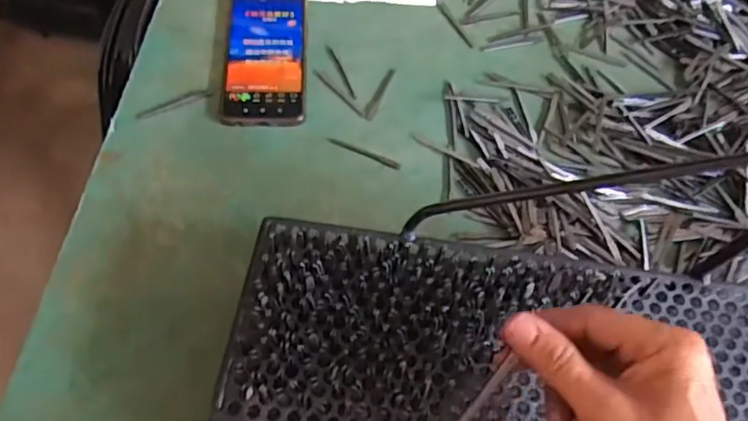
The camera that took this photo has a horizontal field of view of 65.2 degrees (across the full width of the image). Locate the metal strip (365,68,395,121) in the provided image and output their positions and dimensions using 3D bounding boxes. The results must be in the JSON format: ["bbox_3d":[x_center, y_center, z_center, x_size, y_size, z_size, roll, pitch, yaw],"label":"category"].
[{"bbox_3d":[0.005,-0.111,0.553,0.010,0.004,0.068,19,62,7],"label":"metal strip"}]

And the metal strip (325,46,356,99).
[{"bbox_3d":[-0.031,-0.134,0.560,0.006,0.004,0.071,-21,65,-14],"label":"metal strip"}]

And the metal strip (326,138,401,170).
[{"bbox_3d":[-0.009,-0.052,0.523,0.069,0.004,0.007,22,63,9],"label":"metal strip"}]

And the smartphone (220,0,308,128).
[{"bbox_3d":[-0.102,-0.148,0.555,0.073,0.010,0.161,-1,62,-4],"label":"smartphone"}]

